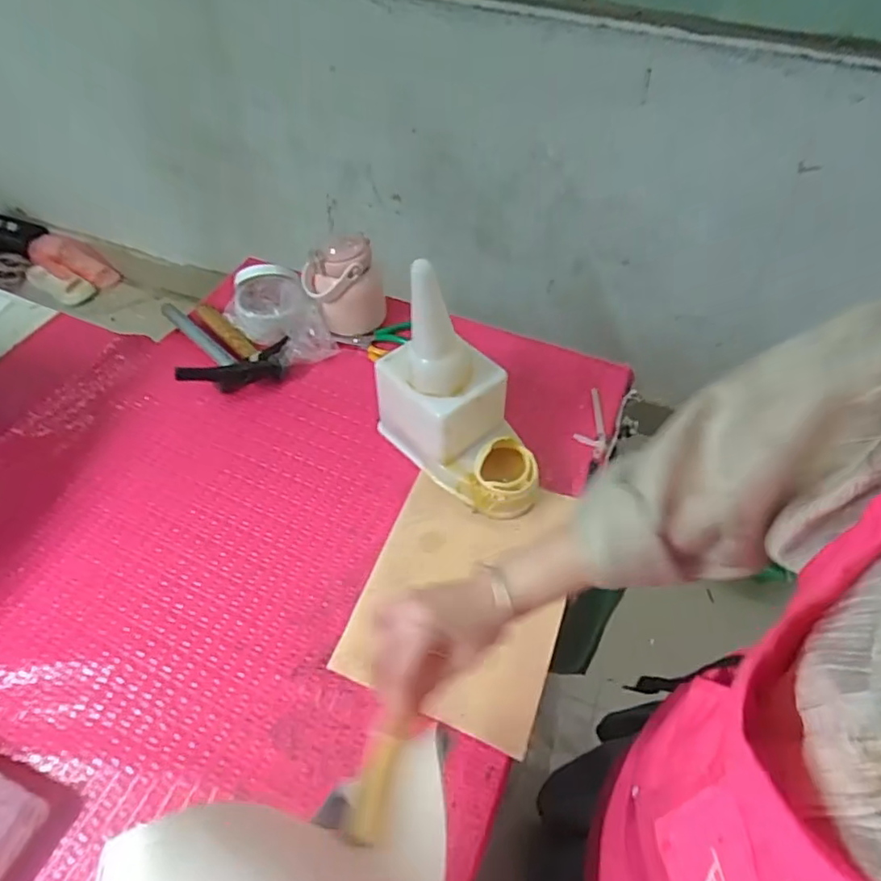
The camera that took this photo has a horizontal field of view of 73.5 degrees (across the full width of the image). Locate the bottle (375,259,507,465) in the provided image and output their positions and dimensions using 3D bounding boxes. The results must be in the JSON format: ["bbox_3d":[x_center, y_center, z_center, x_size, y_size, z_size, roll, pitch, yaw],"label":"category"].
[{"bbox_3d":[0.003,-0.073,0.639,0.100,0.257,0.126,-36,61,-26],"label":"bottle"}]

